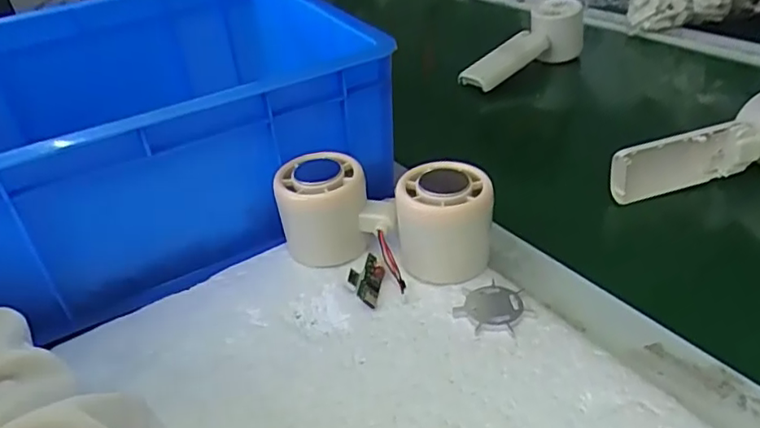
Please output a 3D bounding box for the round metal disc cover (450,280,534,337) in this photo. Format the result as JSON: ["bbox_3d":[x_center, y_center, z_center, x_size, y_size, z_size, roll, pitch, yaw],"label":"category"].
[{"bbox_3d":[0.063,0.052,0.331,0.040,0.006,0.038,-4,35,3],"label":"round metal disc cover"}]

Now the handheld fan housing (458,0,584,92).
[{"bbox_3d":[0.153,-0.175,0.650,0.164,0.051,0.056,-32,41,-14],"label":"handheld fan housing"}]

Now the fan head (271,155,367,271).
[{"bbox_3d":[-0.035,0.000,0.373,0.053,0.059,0.050,-9,35,-4],"label":"fan head"}]

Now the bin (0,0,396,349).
[{"bbox_3d":[-0.187,-0.067,0.438,0.314,0.124,0.271,-23,38,-22],"label":"bin"}]

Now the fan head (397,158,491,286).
[{"bbox_3d":[0.038,0.008,0.351,0.055,0.058,0.056,-3,35,5],"label":"fan head"}]

